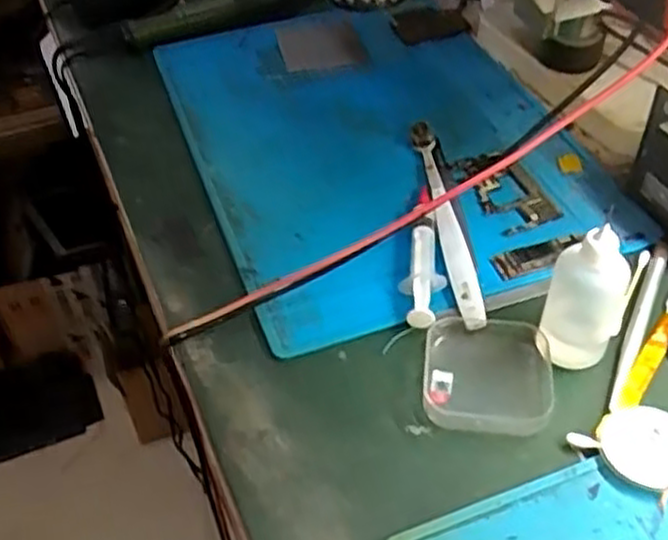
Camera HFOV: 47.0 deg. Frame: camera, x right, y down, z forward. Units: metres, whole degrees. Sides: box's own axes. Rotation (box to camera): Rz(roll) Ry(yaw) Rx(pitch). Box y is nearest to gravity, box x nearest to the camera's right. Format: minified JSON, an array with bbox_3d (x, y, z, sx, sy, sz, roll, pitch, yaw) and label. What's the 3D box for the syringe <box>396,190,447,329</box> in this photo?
[{"bbox_3d":[0.051,-0.008,0.449,0.024,0.015,0.103,1,45,5],"label":"syringe"}]

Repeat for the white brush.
[{"bbox_3d":[0.069,-0.036,0.474,0.017,0.020,0.179,-6,45,-2],"label":"white brush"}]

